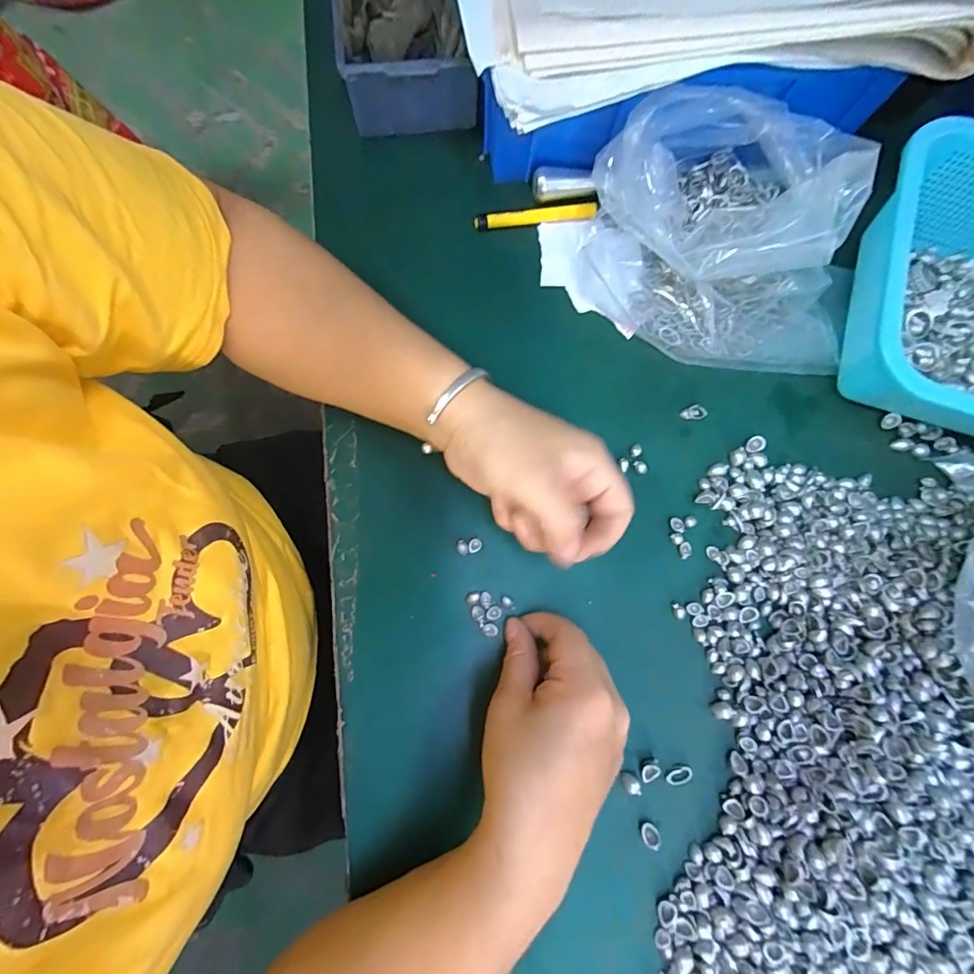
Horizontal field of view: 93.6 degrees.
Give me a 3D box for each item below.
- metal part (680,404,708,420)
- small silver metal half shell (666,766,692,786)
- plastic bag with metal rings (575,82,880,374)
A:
[{"bbox_3d":[0.145,-0.052,0.320,0.018,0.007,0.009,-14,79,-4],"label":"metal part"},{"bbox_3d":[0.118,0.177,0.279,0.017,0.004,0.009,-17,79,-5],"label":"small silver metal half shell"},{"bbox_3d":[0.162,-0.167,0.301,0.188,0.088,0.145,4,79,-2],"label":"plastic bag with metal rings"}]

